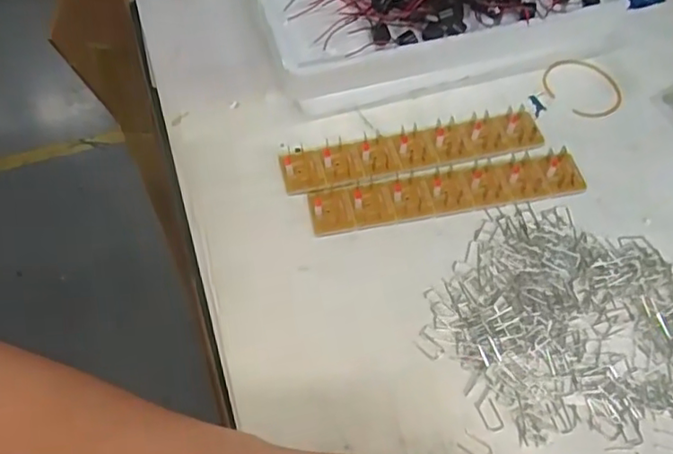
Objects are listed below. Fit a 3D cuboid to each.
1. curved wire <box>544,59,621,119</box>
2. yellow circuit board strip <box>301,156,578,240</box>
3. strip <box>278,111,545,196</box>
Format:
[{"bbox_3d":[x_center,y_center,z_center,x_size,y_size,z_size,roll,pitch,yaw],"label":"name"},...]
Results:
[{"bbox_3d":[0.170,-0.096,0.426,0.049,0.006,0.056,-19,57,-9],"label":"curved wire"},{"bbox_3d":[0.067,-0.021,0.371,0.165,0.007,0.030,-10,57,-6],"label":"yellow circuit board strip"},{"bbox_3d":[0.048,-0.048,0.386,0.164,0.007,0.028,-12,57,-7],"label":"strip"}]

